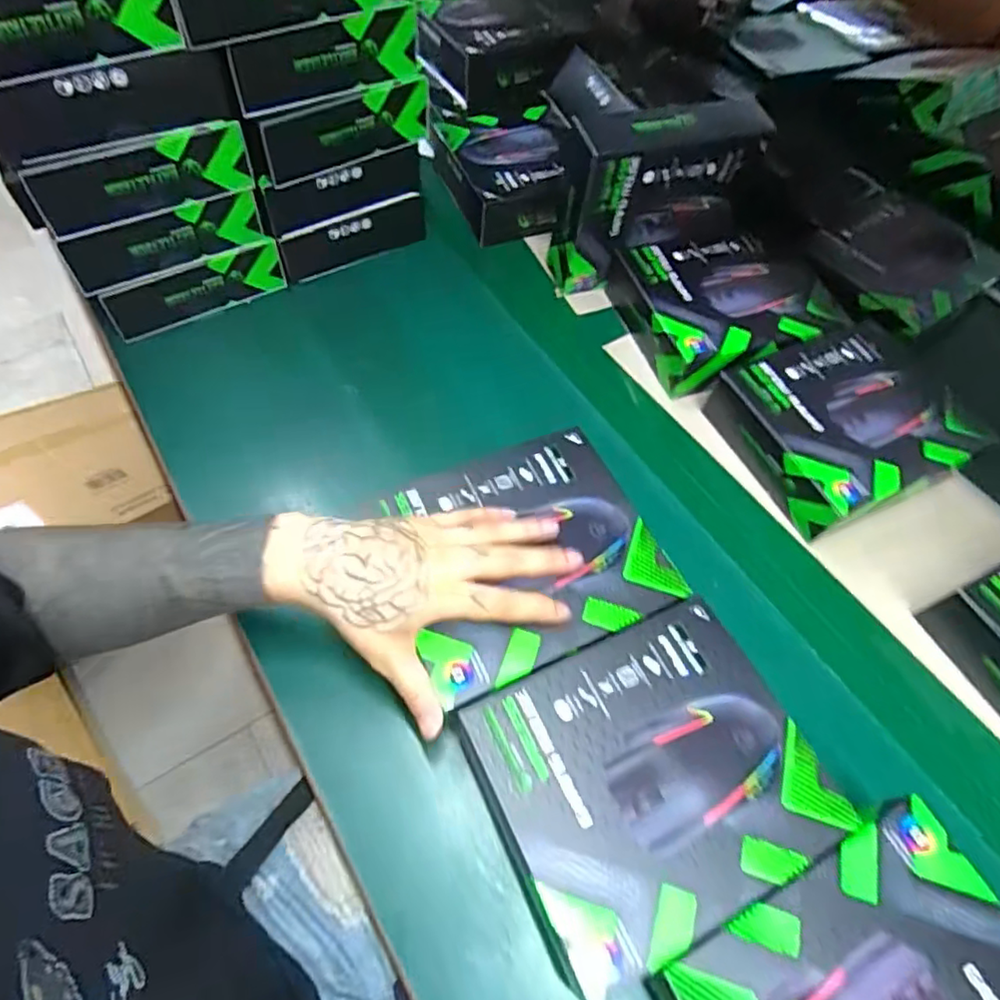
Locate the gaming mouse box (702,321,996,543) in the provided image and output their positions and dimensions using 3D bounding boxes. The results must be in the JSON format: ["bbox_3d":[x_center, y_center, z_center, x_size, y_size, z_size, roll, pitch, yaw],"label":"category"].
[{"bbox_3d":[0.305,-0.066,0.550,0.177,0.059,0.159,-19,62,-15],"label":"gaming mouse box"}]

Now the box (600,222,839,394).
[{"bbox_3d":[0.222,-0.188,0.618,0.177,0.069,0.165,-13,61,-12],"label":"box"}]

